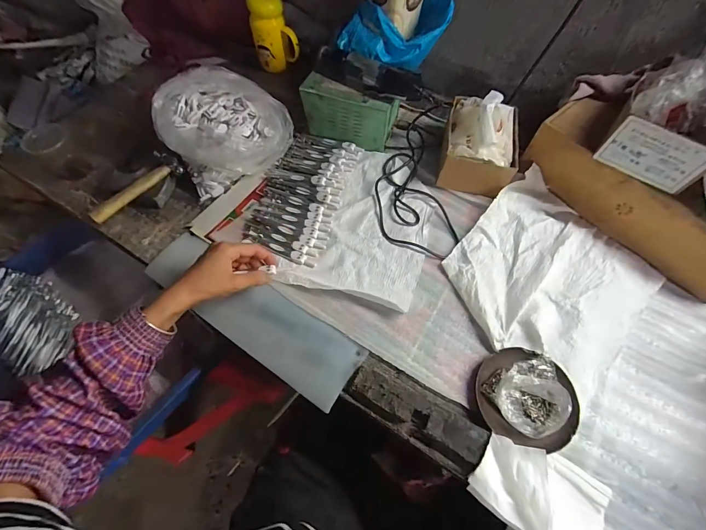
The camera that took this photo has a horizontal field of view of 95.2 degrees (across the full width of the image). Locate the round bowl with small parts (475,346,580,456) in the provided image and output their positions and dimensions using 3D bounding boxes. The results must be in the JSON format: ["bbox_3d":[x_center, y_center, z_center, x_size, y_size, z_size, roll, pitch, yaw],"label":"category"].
[{"bbox_3d":[0.211,0.156,0.388,0.111,0.039,0.109,-1,65,1],"label":"round bowl with small parts"}]

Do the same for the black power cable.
[{"bbox_3d":[0.106,-0.149,0.553,0.129,0.030,0.290,1,71,6],"label":"black power cable"}]

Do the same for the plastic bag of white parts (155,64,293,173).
[{"bbox_3d":[-0.217,-0.239,0.551,0.196,0.098,0.170,-35,69,-16],"label":"plastic bag of white parts"}]

